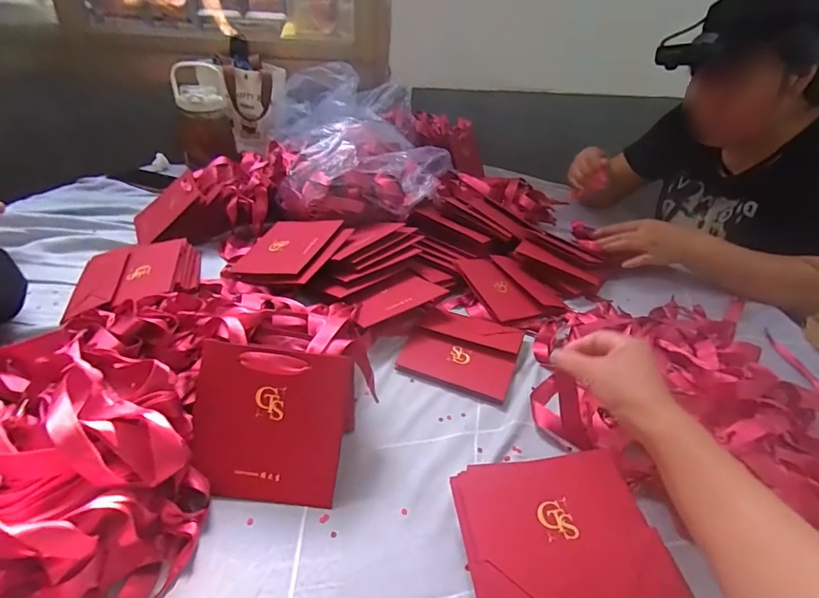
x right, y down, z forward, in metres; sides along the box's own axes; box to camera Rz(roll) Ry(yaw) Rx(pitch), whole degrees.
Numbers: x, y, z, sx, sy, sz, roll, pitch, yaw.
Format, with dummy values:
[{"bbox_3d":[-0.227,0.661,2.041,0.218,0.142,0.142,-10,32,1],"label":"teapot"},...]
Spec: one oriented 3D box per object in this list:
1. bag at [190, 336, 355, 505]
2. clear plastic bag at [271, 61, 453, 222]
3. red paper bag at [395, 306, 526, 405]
[{"bbox_3d":[-0.129,0.114,0.408,0.136,0.135,0.012,8,-1,2],"label":"bag"},{"bbox_3d":[-0.127,-0.354,0.953,0.328,0.155,0.580,-6,36,-14],"label":"clear plastic bag"},{"bbox_3d":[0.069,0.064,0.580,0.138,0.015,0.129,16,36,17],"label":"red paper bag"}]

